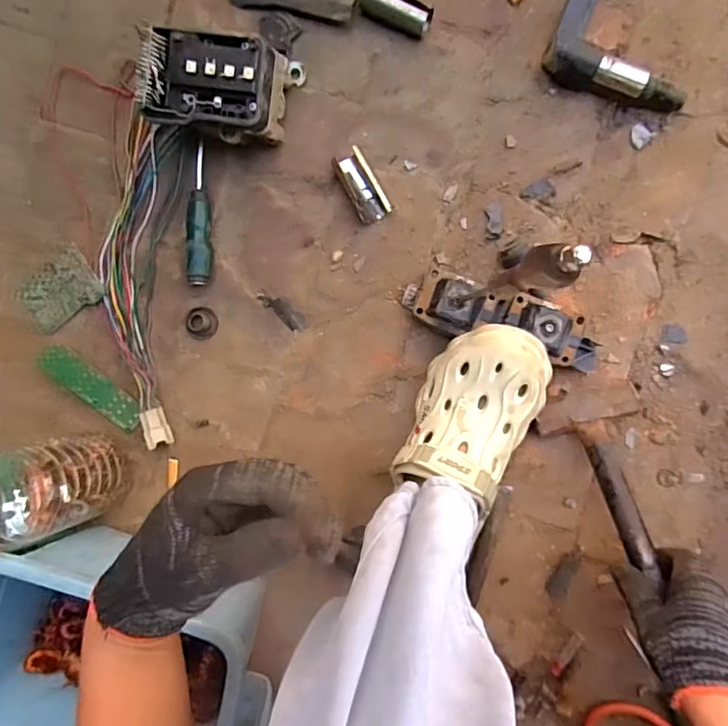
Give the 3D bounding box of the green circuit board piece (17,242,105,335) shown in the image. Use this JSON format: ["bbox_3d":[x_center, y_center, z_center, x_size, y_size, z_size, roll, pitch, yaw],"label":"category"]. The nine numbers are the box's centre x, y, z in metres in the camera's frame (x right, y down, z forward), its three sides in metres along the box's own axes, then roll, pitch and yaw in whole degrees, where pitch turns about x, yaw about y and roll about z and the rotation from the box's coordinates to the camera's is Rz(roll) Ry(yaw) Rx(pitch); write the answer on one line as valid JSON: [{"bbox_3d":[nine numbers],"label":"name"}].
[{"bbox_3d":[-0.350,-0.084,0.616,0.096,0.005,0.071,-33,89,8],"label":"green circuit board piece"}]

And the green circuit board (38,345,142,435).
[{"bbox_3d":[-0.309,0.029,0.613,0.125,0.009,0.036,42,94,-13],"label":"green circuit board"}]

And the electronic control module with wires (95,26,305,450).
[{"bbox_3d":[-0.219,-0.141,0.557,0.164,0.090,0.434,22,96,4],"label":"electronic control module with wires"}]

